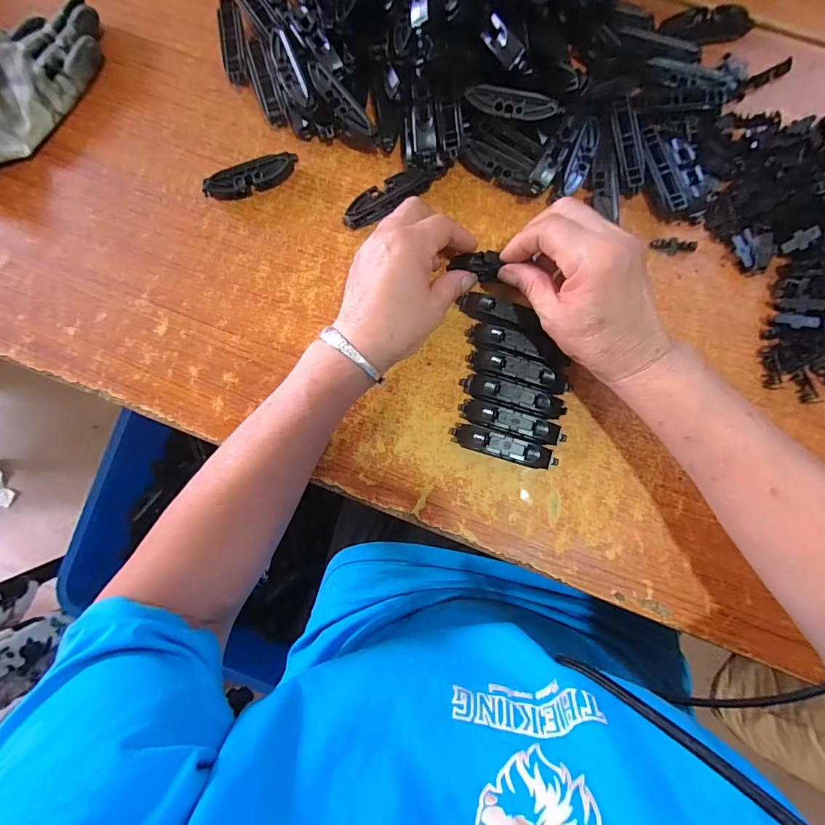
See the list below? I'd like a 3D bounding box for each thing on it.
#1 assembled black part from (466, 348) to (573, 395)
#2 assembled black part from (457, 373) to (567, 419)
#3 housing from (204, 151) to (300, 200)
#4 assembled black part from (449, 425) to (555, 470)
[{"bbox_3d":[0.084,-0.032,0.340,0.083,0.018,0.020,17,85,4],"label":"assembled black part"},{"bbox_3d":[0.078,-0.012,0.338,0.080,0.017,0.019,16,85,4],"label":"assembled black part"},{"bbox_3d":[-0.138,-0.200,0.366,0.081,0.021,0.016,-20,83,1],"label":"housing"},{"bbox_3d":[0.071,0.027,0.334,0.082,0.018,0.019,16,85,4],"label":"assembled black part"}]

